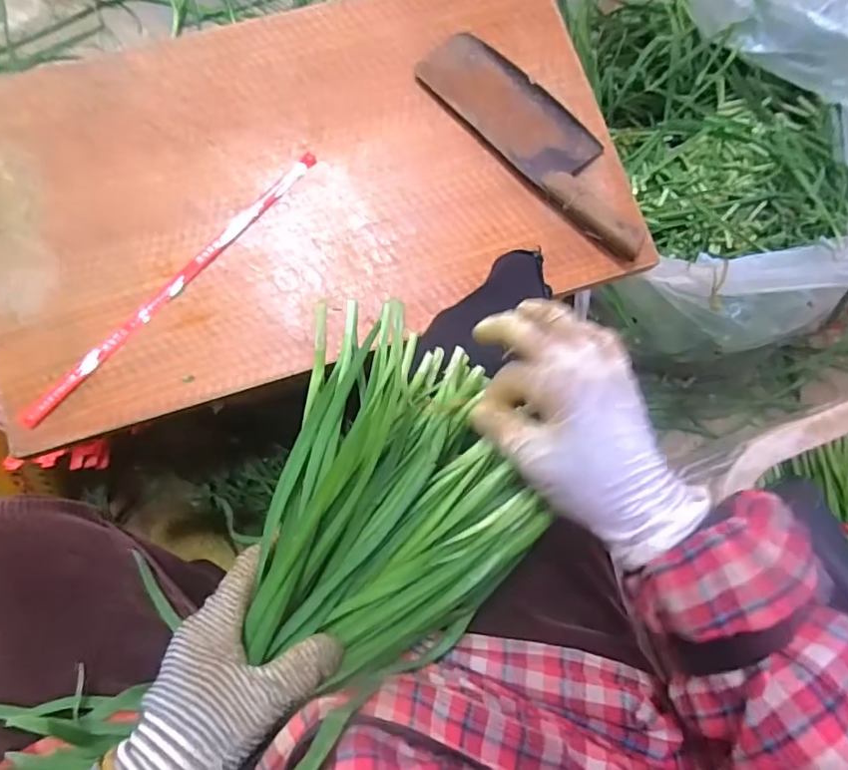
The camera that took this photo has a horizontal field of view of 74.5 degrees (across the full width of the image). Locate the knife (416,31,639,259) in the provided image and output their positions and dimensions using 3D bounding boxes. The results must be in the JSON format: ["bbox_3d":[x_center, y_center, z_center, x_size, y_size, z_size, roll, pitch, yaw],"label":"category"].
[{"bbox_3d":[0.116,-0.243,0.539,0.084,0.034,0.276,-44,88,-9],"label":"knife"}]

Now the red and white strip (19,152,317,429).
[{"bbox_3d":[-0.222,-0.092,0.503,0.019,0.006,0.338,43,79,1],"label":"red and white strip"}]

